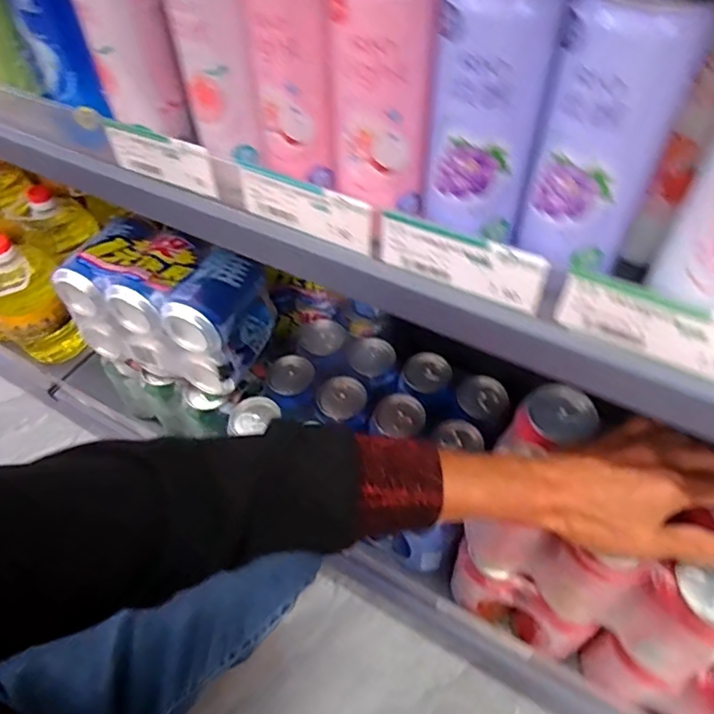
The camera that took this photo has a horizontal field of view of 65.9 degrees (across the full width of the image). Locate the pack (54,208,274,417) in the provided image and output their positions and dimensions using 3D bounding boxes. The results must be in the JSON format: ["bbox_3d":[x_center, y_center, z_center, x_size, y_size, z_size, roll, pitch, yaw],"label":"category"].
[{"bbox_3d":[-0.197,-0.049,0.590,0.191,0.132,0.110,14,54,14],"label":"pack"}]

